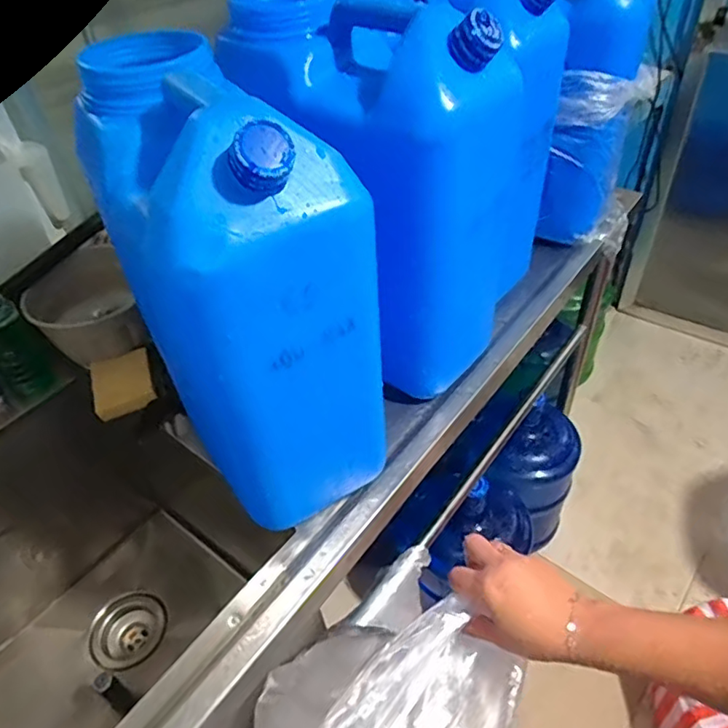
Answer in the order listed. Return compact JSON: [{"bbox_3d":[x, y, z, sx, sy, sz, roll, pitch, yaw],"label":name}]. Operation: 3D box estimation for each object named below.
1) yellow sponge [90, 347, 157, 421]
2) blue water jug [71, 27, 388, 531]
[{"bbox_3d":[-0.327,0.025,0.754,0.078,0.027,0.091,-20,44,-15],"label":"yellow sponge"},{"bbox_3d":[-0.119,-0.061,0.529,0.141,0.370,0.257,-30,48,-24],"label":"blue water jug"}]

